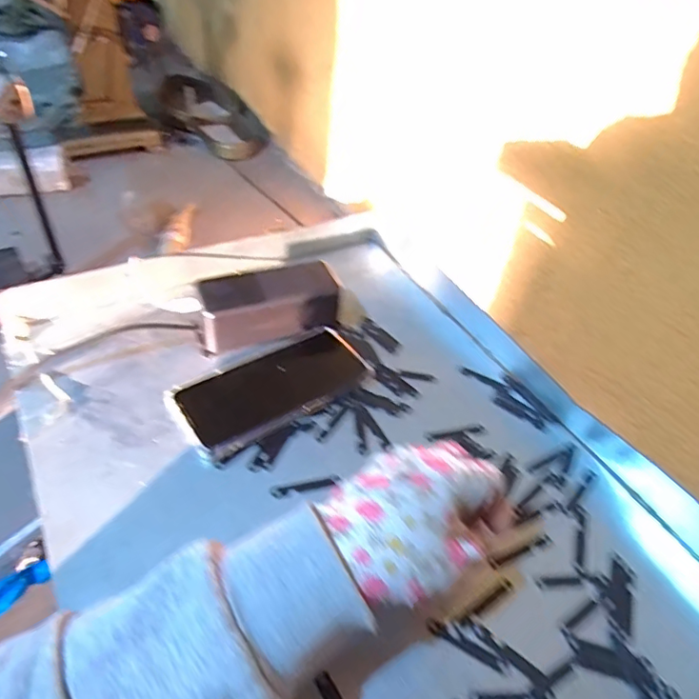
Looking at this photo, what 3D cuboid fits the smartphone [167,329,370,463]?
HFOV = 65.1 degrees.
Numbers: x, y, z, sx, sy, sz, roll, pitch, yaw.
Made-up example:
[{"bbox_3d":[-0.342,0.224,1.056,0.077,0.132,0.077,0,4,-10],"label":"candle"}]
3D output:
[{"bbox_3d":[-0.064,0.031,0.474,0.169,0.010,0.081,-26,52,-30],"label":"smartphone"}]

